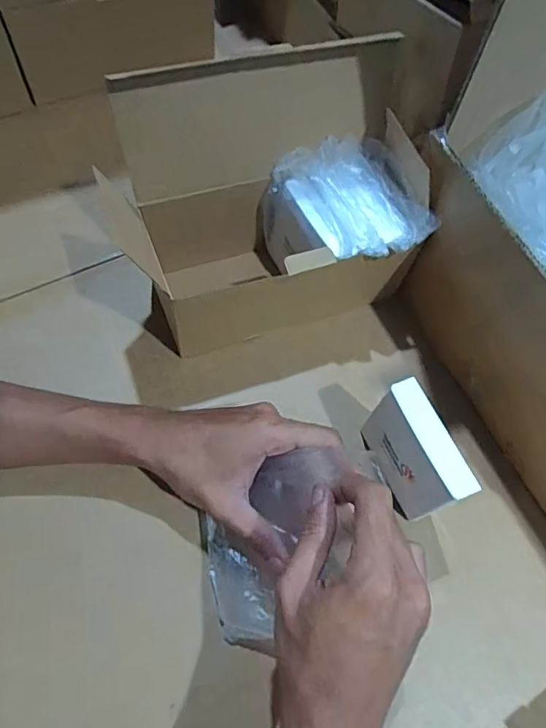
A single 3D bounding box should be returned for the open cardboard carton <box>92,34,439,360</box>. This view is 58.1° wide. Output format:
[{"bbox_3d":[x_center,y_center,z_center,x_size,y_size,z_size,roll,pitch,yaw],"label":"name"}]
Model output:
[{"bbox_3d":[0.012,-0.121,0.396,0.220,0.185,0.119,-15,68,-11],"label":"open cardboard carton"}]

